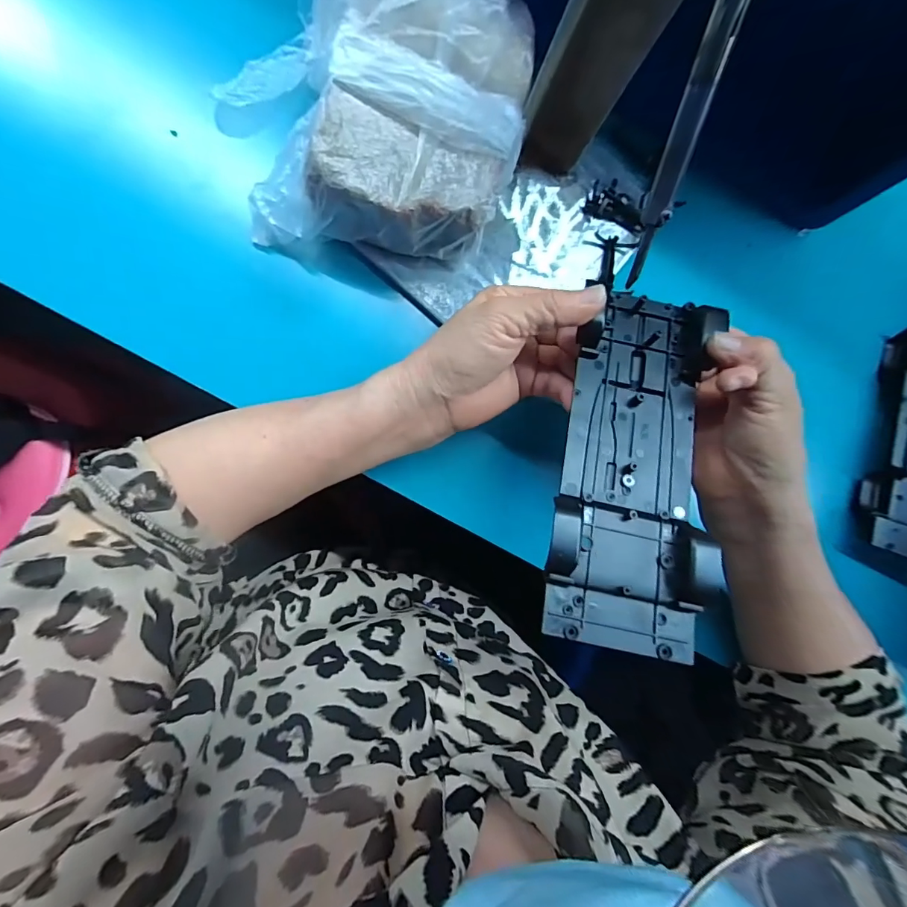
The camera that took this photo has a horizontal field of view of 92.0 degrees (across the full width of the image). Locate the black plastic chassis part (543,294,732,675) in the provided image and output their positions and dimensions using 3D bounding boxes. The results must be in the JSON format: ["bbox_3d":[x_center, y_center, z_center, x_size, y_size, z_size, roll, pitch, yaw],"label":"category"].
[{"bbox_3d":[0.095,-0.001,0.225,0.074,0.028,0.191,16,72,-7],"label":"black plastic chassis part"}]

